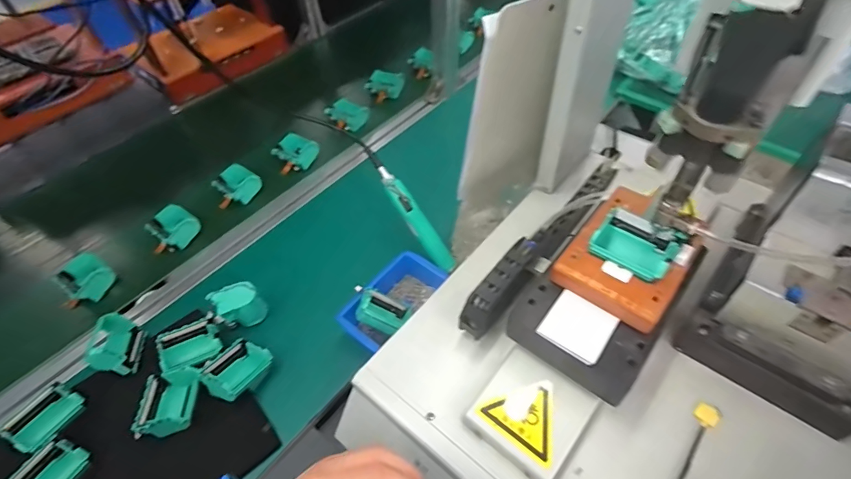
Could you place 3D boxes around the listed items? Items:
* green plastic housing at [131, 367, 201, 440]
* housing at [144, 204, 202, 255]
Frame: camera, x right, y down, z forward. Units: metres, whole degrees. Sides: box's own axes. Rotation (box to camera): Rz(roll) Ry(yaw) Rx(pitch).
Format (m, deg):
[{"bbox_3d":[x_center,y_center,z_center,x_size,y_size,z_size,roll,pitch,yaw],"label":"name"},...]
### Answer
[{"bbox_3d":[-0.309,0.195,0.526,0.061,0.034,0.073,-4,50,1],"label":"green plastic housing"},{"bbox_3d":[-0.423,-0.012,0.734,0.078,0.052,0.071,-38,57,-24],"label":"housing"}]

